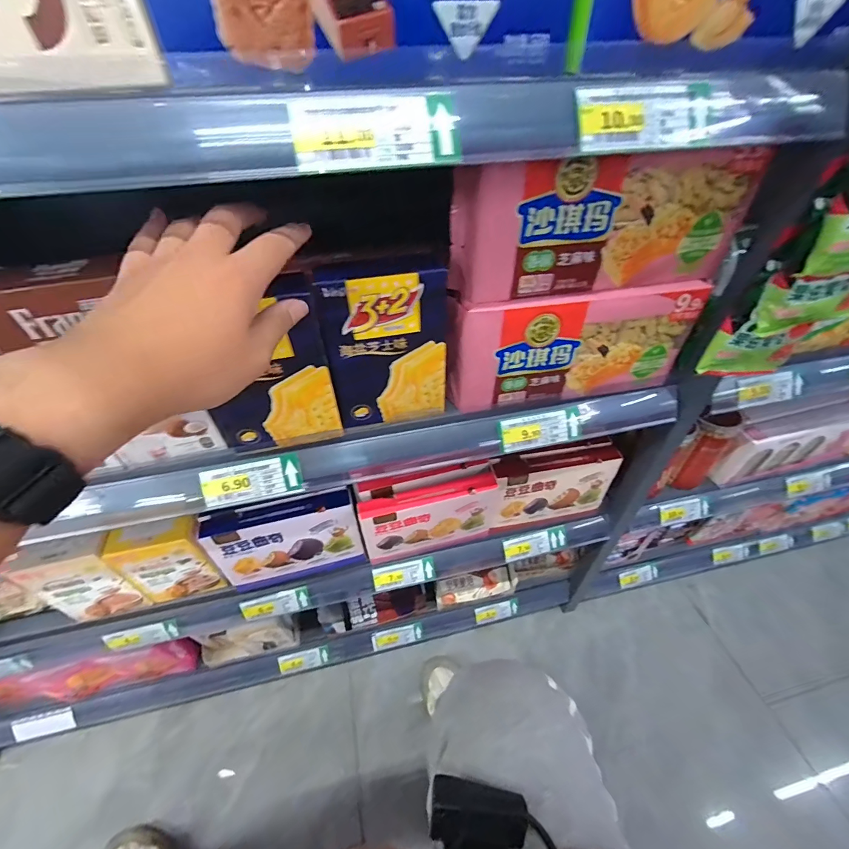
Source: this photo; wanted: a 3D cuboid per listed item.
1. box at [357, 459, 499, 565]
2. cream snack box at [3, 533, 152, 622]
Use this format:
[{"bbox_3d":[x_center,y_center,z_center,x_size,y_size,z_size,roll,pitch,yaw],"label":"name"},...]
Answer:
[{"bbox_3d":[0.007,0.125,0.547,0.185,0.130,0.058,-11,45,-9],"label":"box"},{"bbox_3d":[-0.430,0.197,0.498,0.094,0.143,0.037,-8,44,-6],"label":"cream snack box"}]

